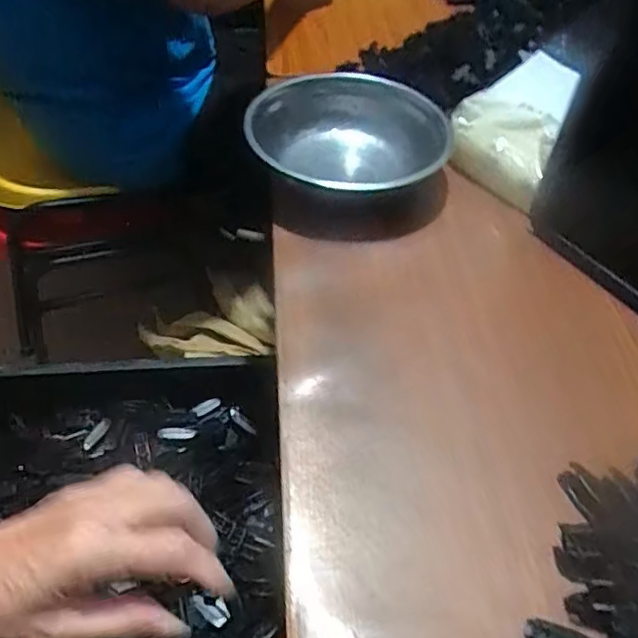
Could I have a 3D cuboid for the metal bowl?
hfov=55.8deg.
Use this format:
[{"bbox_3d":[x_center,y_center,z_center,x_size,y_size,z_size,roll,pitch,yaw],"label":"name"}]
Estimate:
[{"bbox_3d":[0.025,-0.185,0.641,0.192,0.071,0.193,1,49,-1],"label":"metal bowl"}]

